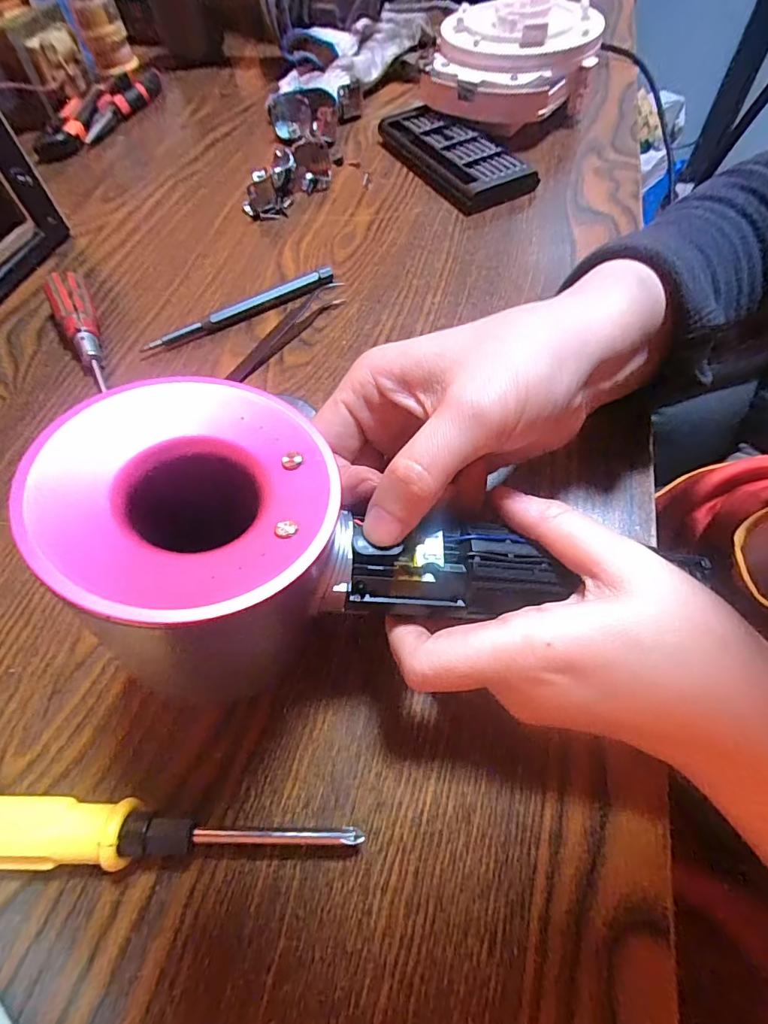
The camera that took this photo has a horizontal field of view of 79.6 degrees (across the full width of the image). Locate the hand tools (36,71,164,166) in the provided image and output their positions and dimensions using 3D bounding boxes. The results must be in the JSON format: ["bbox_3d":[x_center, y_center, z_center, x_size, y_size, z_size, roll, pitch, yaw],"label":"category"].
[{"bbox_3d":[-0.305,-0.424,0.493,0.058,0.023,0.184,10,60,10],"label":"hand tools"}]

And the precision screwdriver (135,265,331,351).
[{"bbox_3d":[-0.096,-0.138,0.312,0.135,0.013,0.010,-26,61,-12],"label":"precision screwdriver"}]

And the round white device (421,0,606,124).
[{"bbox_3d":[0.117,-0.414,0.419,0.131,0.056,0.135,-2,59,3],"label":"round white device"}]

